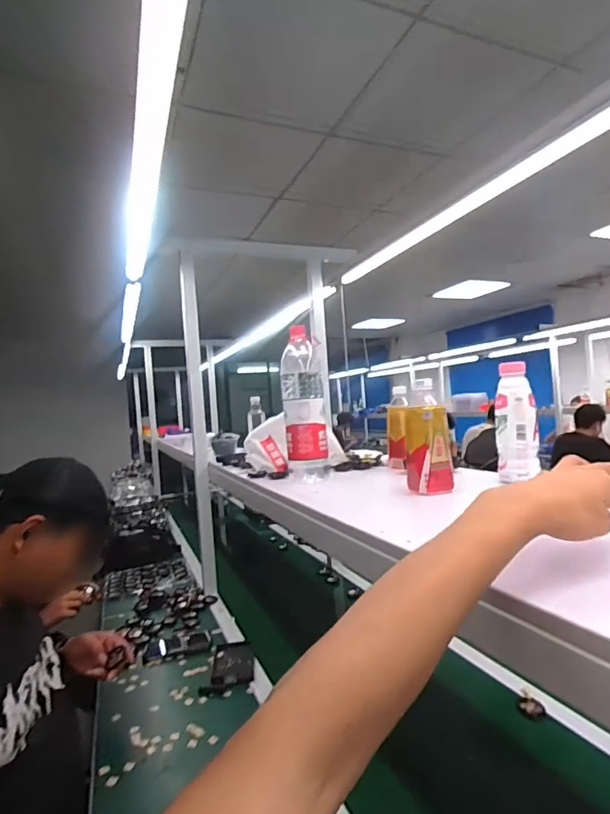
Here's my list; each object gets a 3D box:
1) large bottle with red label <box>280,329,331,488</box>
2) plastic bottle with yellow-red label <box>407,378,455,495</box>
[{"bbox_3d":[-0.001,0.001,0.942,0.087,0.297,0.077,-5,0,-1],"label":"large bottle with red label"},{"bbox_3d":[0.197,0.050,0.755,0.061,0.171,0.054,-5,0,-28],"label":"plastic bottle with yellow-red label"}]

